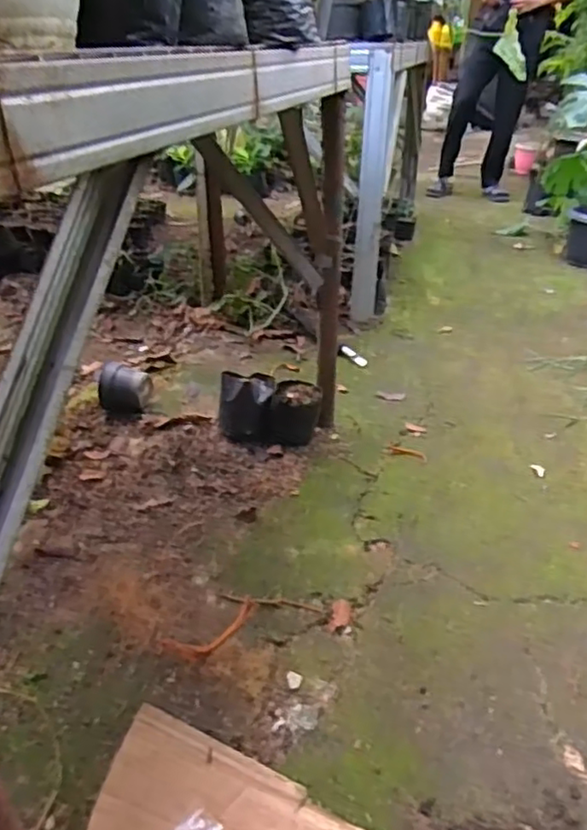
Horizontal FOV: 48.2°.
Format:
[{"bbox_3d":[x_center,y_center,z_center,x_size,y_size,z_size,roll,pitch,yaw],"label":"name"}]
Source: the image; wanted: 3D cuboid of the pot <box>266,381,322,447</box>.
[{"bbox_3d":[0.002,-0.001,1.523,0.123,0.120,0.123,2,33,2],"label":"pot"}]

